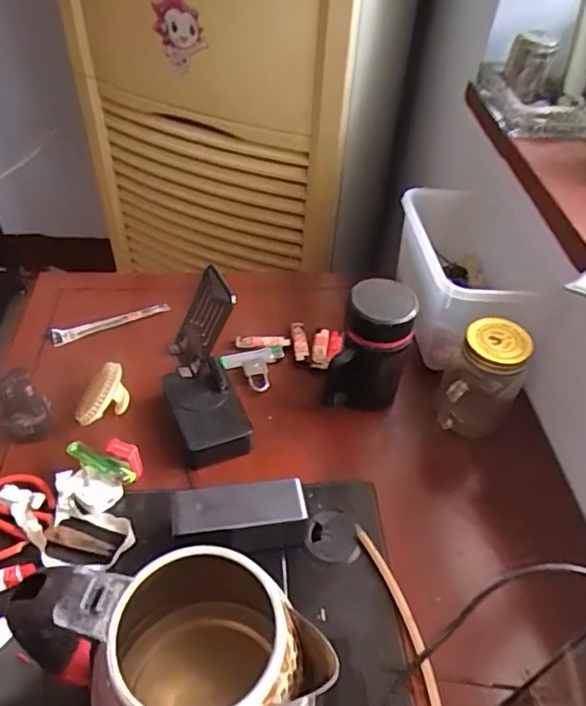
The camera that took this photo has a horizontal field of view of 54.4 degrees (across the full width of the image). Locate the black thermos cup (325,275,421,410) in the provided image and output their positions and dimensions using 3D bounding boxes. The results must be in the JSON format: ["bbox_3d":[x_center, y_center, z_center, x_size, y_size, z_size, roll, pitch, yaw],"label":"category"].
[{"bbox_3d":[0.090,-0.006,0.676,0.086,0.167,0.090,2,44,-2],"label":"black thermos cup"}]

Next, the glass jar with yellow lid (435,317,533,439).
[{"bbox_3d":[0.211,0.039,0.647,0.082,0.143,0.074,21,47,17],"label":"glass jar with yellow lid"}]

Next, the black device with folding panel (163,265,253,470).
[{"bbox_3d":[-0.096,0.023,0.611,0.077,0.190,0.107,-11,46,-14],"label":"black device with folding panel"}]

